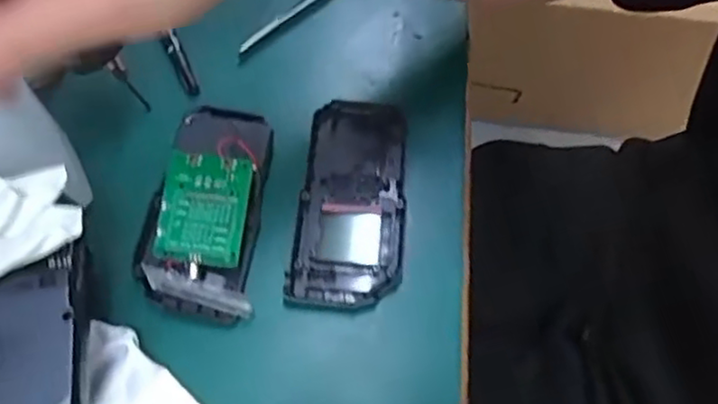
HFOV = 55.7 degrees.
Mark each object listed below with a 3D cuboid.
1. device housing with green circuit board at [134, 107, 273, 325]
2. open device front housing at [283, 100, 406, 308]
[{"bbox_3d":[-0.082,0.002,0.358,0.059,0.029,0.115,4,67,0],"label":"device housing with green circuit board"},{"bbox_3d":[-0.004,0.000,0.374,0.057,0.013,0.118,6,67,1],"label":"open device front housing"}]

